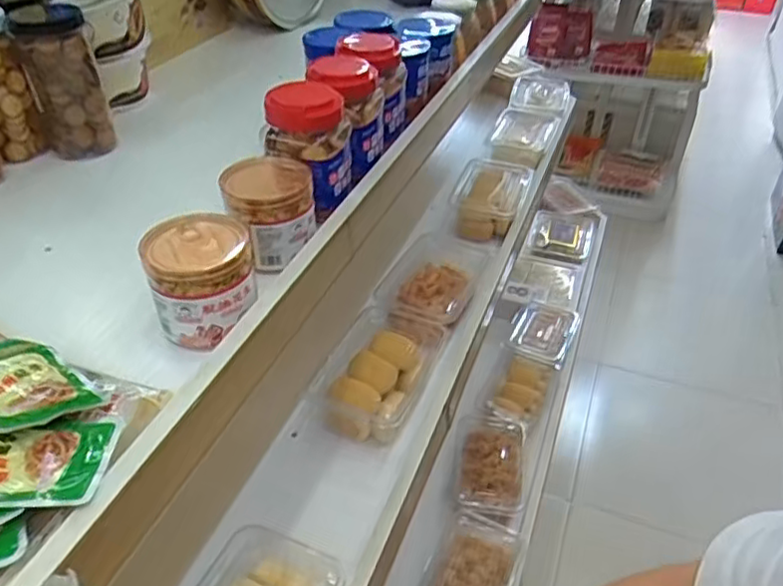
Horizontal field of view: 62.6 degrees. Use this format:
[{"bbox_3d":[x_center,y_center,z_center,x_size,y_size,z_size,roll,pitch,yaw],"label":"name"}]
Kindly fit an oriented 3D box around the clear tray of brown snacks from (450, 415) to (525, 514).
[{"bbox_3d":[0.190,0.338,1.252,0.135,0.054,0.203,4,38,5],"label":"clear tray of brown snacks"}]

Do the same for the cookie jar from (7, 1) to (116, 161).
[{"bbox_3d":[-0.478,-0.310,0.943,0.091,0.201,0.094,-23,43,-26],"label":"cookie jar"}]

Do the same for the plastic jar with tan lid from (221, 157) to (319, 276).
[{"bbox_3d":[-0.137,-0.098,0.741,0.097,0.082,0.119,-4,38,-5],"label":"plastic jar with tan lid"}]

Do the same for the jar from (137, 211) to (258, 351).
[{"bbox_3d":[-0.186,-0.016,0.635,0.096,0.090,0.099,0,38,0],"label":"jar"}]

